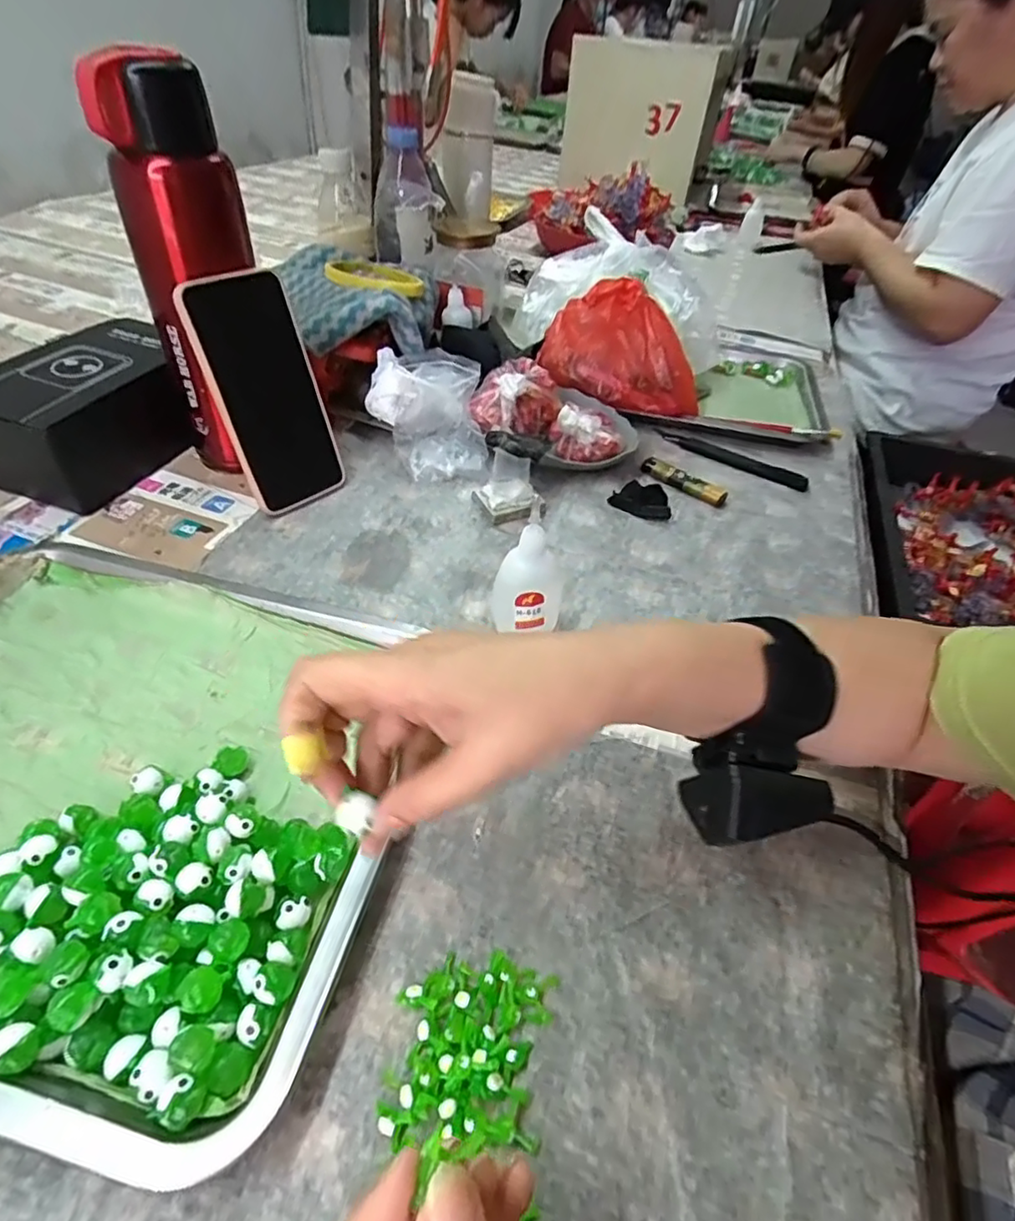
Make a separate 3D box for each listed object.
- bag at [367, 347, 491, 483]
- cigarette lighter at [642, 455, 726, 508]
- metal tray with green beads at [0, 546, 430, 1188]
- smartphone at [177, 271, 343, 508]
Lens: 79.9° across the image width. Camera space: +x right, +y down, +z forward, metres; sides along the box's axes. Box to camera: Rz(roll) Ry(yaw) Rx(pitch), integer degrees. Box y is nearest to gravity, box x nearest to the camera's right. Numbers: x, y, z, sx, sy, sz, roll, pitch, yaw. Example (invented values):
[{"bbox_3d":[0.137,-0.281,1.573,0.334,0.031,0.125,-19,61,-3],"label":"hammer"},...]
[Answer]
[{"bbox_3d":[-0.073,-0.176,0.542,0.098,0.071,0.109,-4,46,-11],"label":"bag"},{"bbox_3d":[0.158,-0.118,0.547,0.081,0.012,0.019,32,51,23],"label":"cigarette lighter"},{"bbox_3d":[-0.205,0.076,0.306,0.301,0.029,0.257,13,46,6],"label":"metal tray with green beads"},{"bbox_3d":[-0.180,-0.159,0.456,0.016,0.161,0.076,19,43,39],"label":"smartphone"}]

